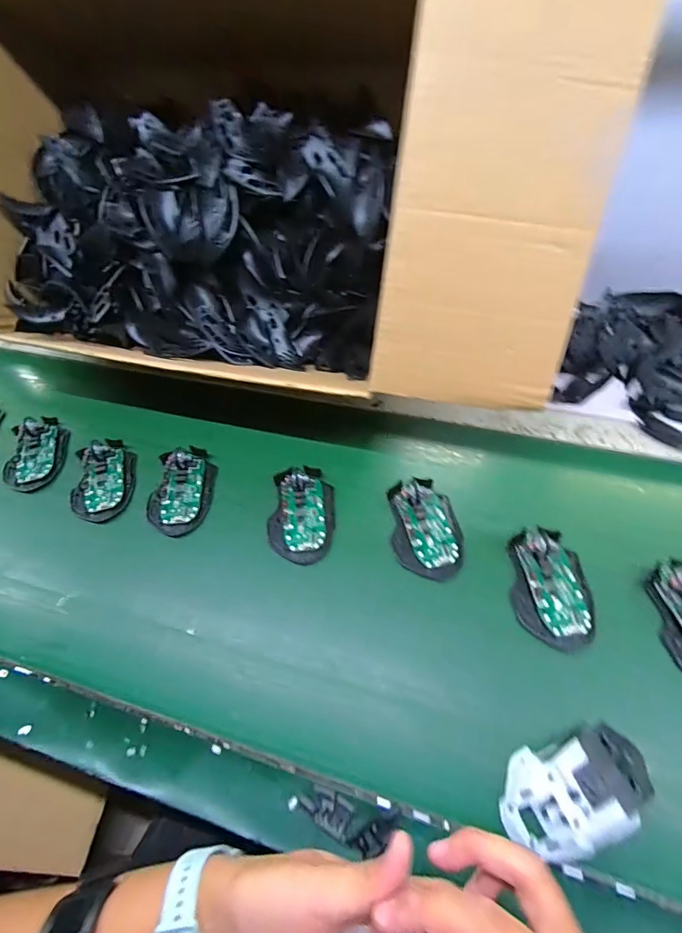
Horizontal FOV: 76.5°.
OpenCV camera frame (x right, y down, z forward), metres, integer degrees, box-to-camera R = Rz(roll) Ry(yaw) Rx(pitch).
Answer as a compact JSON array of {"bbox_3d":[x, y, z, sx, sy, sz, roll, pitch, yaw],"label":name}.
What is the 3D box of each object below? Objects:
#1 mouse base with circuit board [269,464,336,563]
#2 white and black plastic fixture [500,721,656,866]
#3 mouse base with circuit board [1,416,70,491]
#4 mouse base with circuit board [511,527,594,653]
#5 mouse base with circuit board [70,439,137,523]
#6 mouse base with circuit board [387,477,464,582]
[{"bbox_3d":[-0.043,0.048,0.485,0.071,0.020,0.117,3,56,7],"label":"mouse base with circuit board"},{"bbox_3d":[0.179,0.243,0.327,0.115,0.034,0.068,-25,57,-12],"label":"white and black plastic fixture"},{"bbox_3d":[-0.397,-0.018,0.564,0.064,0.027,0.114,-14,55,-5],"label":"mouse base with circuit board"},{"bbox_3d":[0.207,0.115,0.423,0.071,0.021,0.111,4,56,8],"label":"mouse base with circuit board"},{"bbox_3d":[-0.295,0.013,0.531,0.073,0.027,0.105,-14,55,-5],"label":"mouse base with circuit board"},{"bbox_3d":[0.091,0.062,0.466,0.071,0.020,0.112,-3,55,3],"label":"mouse base with circuit board"}]

